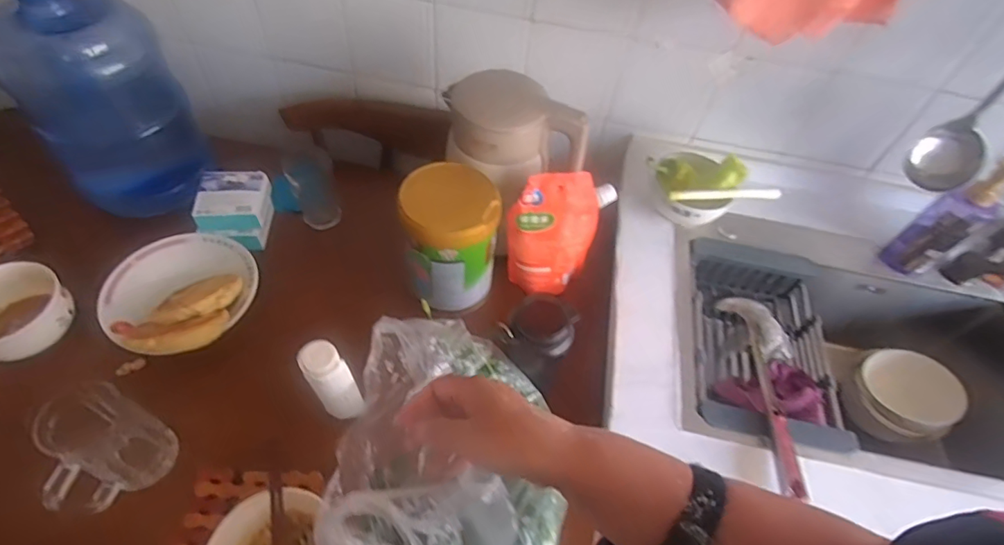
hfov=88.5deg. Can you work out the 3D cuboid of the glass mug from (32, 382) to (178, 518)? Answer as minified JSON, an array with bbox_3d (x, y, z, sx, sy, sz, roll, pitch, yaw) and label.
[{"bbox_3d":[-0.436,0.194,0.562,0.085,0.120,0.108,31,58,16],"label":"glass mug"}]

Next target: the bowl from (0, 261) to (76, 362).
[{"bbox_3d":[-0.637,0.055,0.674,0.119,0.071,0.128,33,58,17],"label":"bowl"}]

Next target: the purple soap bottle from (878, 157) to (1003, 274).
[{"bbox_3d":[0.739,-0.091,0.842,0.056,0.242,0.072,-31,63,-24],"label":"purple soap bottle"}]

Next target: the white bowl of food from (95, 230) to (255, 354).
[{"bbox_3d":[-0.448,0.018,0.713,0.215,0.042,0.197,26,56,13],"label":"white bowl of food"}]

